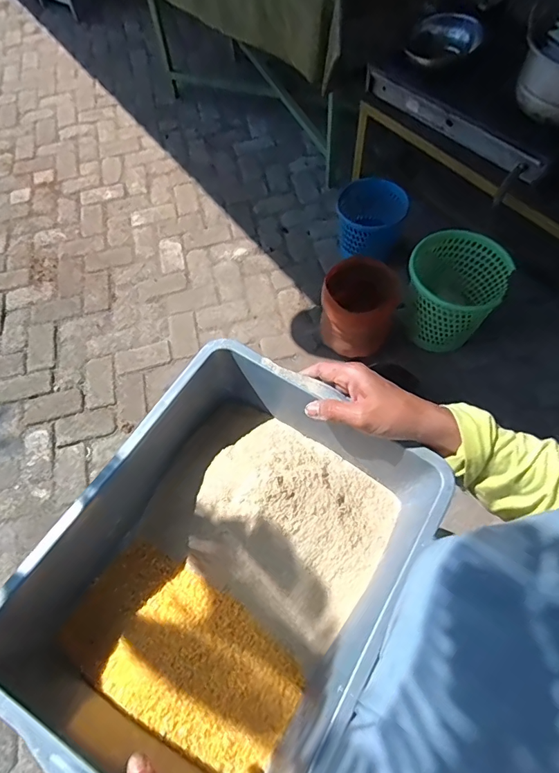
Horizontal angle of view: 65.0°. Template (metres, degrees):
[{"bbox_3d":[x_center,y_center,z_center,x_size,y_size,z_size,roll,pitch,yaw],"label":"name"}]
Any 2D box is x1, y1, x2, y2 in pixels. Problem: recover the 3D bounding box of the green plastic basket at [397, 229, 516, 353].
[{"bbox_3d":[0.567,-0.306,1.527,0.295,0.362,0.297,0,62,1],"label":"green plastic basket"}]

